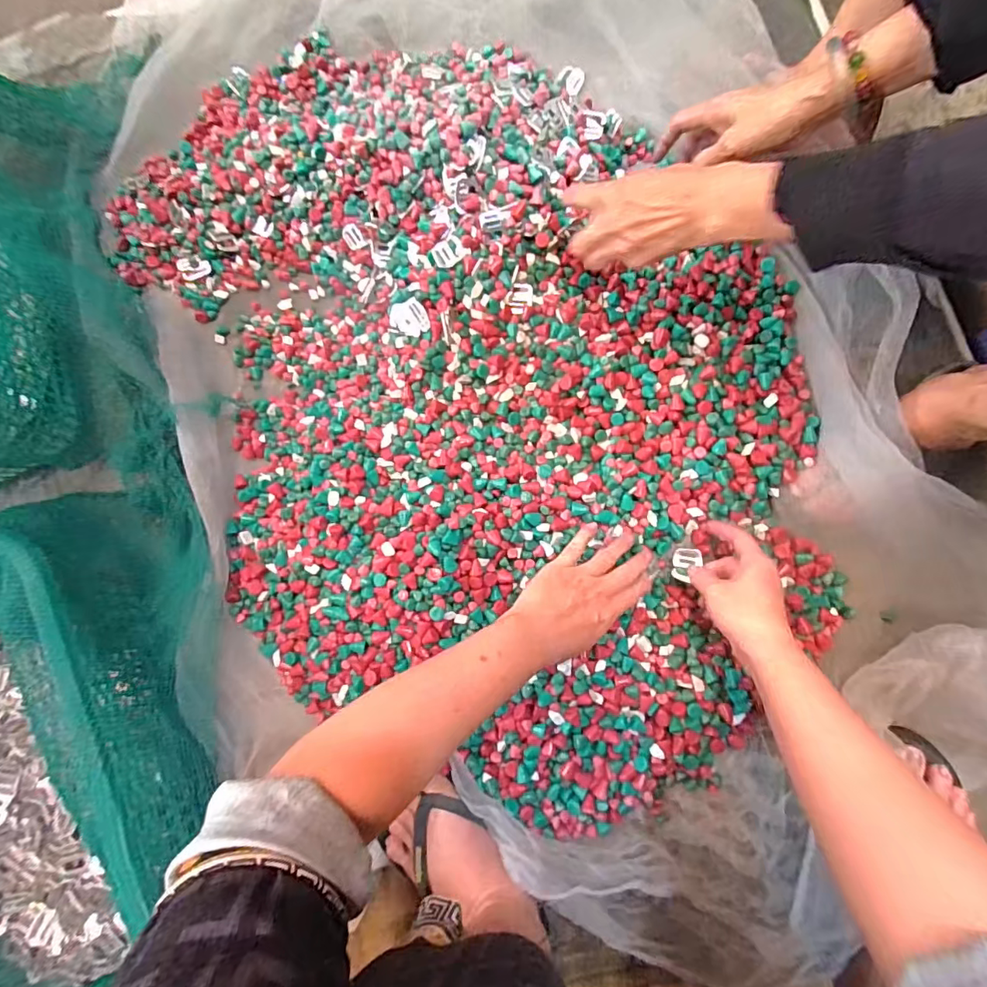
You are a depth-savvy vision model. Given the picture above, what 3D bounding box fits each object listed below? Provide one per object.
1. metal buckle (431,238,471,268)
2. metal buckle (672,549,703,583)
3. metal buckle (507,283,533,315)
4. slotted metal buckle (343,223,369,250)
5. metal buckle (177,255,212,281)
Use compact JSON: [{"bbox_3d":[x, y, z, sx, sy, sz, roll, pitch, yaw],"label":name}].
[{"bbox_3d":[-0.046,-0.251,0.509,0.036,0.004,0.027,-30,95,12],"label":"metal buckle"},{"bbox_3d":[0.189,0.070,0.482,0.027,0.006,0.033,11,83,34],"label":"metal buckle"},{"bbox_3d":[0.029,-0.207,0.519,0.026,0.009,0.032,-3,84,5],"label":"metal buckle"},{"bbox_3d":[-0.158,-0.289,0.551,0.020,0.004,0.029,-33,100,3],"label":"slotted metal buckle"},{"bbox_3d":[-0.357,-0.269,0.583,0.036,0.004,0.026,-16,98,-6],"label":"metal buckle"}]

